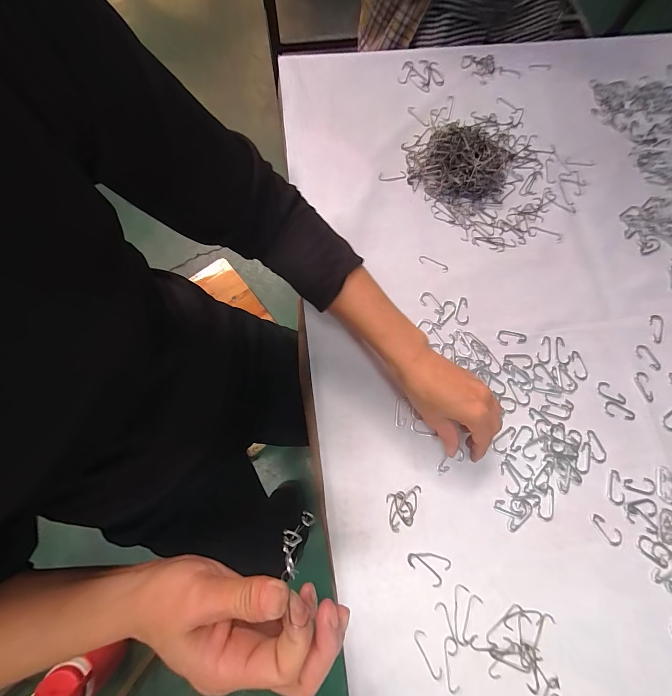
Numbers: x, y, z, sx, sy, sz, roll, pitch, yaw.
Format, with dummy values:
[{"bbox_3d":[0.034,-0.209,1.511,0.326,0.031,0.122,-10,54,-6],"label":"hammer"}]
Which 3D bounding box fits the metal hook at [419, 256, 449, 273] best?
[{"bbox_3d":[0.129,-0.111,0.419,0.041,0.004,0.010,24,76,5],"label":"metal hook"}]

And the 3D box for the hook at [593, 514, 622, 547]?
[{"bbox_3d":[0.296,0.199,0.345,0.019,0.004,0.036,-43,80,-11],"label":"hook"}]

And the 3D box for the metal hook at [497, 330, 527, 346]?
[{"bbox_3d":[0.222,-0.011,0.398,0.036,0.004,0.019,9,75,1],"label":"metal hook"}]

